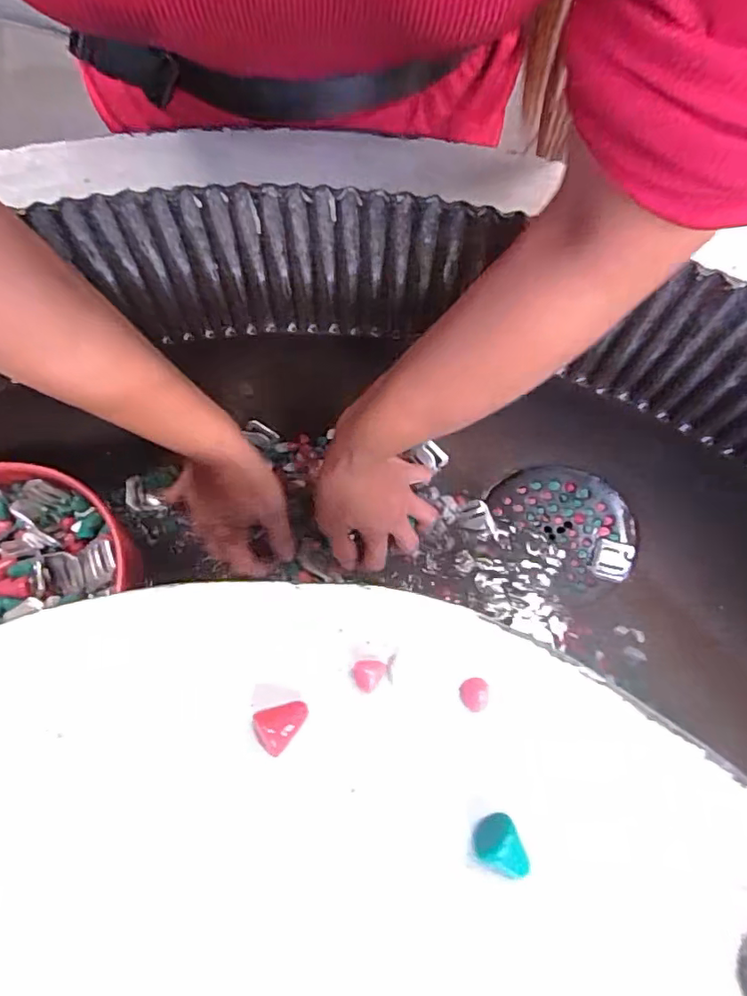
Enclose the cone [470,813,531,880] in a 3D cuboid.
[{"bbox_3d":[0.035,0.099,0.155,0.012,0.011,0.017,-23,70,-11],"label":"cone"}]

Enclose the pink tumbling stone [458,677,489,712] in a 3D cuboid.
[{"bbox_3d":[0.032,0.062,0.173,0.008,0.004,0.010,1,67,-1],"label":"pink tumbling stone"}]

